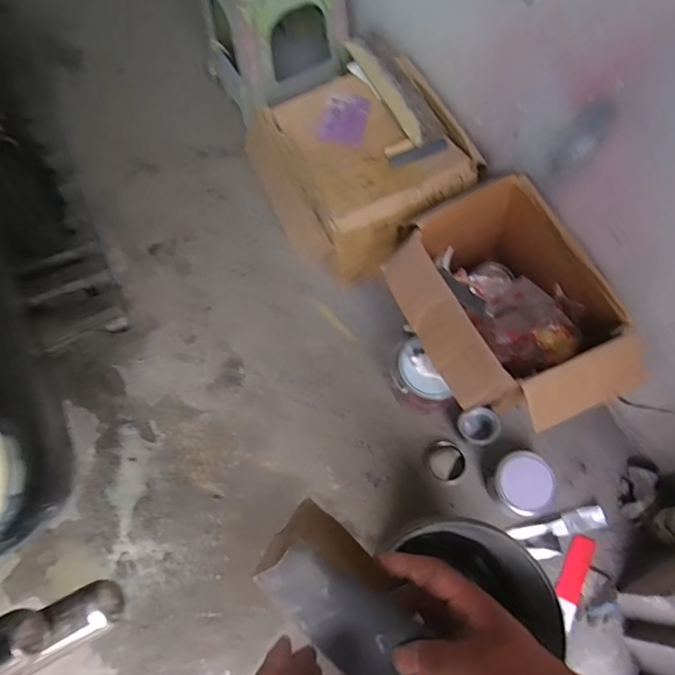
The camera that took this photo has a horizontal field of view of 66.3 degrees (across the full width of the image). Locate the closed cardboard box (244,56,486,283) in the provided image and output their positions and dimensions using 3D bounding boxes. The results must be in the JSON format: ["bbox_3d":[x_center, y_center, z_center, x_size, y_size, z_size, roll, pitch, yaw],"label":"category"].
[{"bbox_3d":[0.049,-0.438,1.349,0.420,0.281,0.472,-24,68,-12],"label":"closed cardboard box"}]

